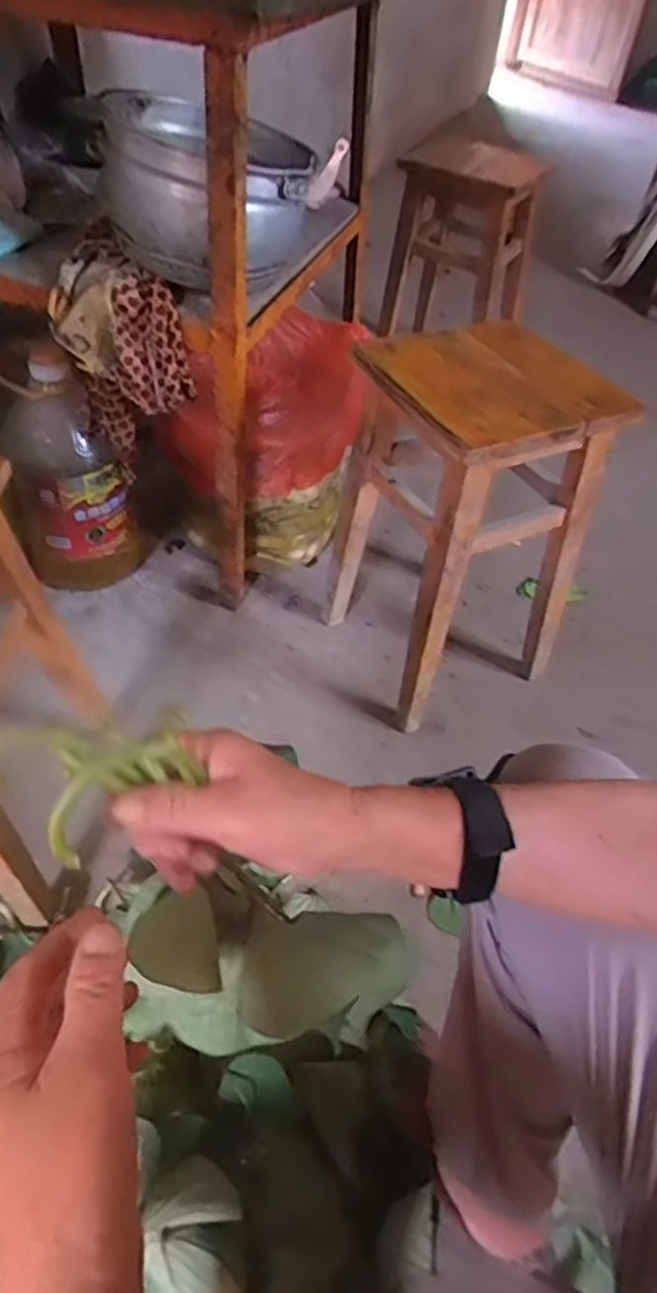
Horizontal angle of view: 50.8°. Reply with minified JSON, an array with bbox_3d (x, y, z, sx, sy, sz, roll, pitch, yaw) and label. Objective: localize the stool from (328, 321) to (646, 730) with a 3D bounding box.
[{"bbox_3d":[0.163,-0.152,0.872,0.231,0.411,0.226,-17,52,-21],"label":"stool"}]

